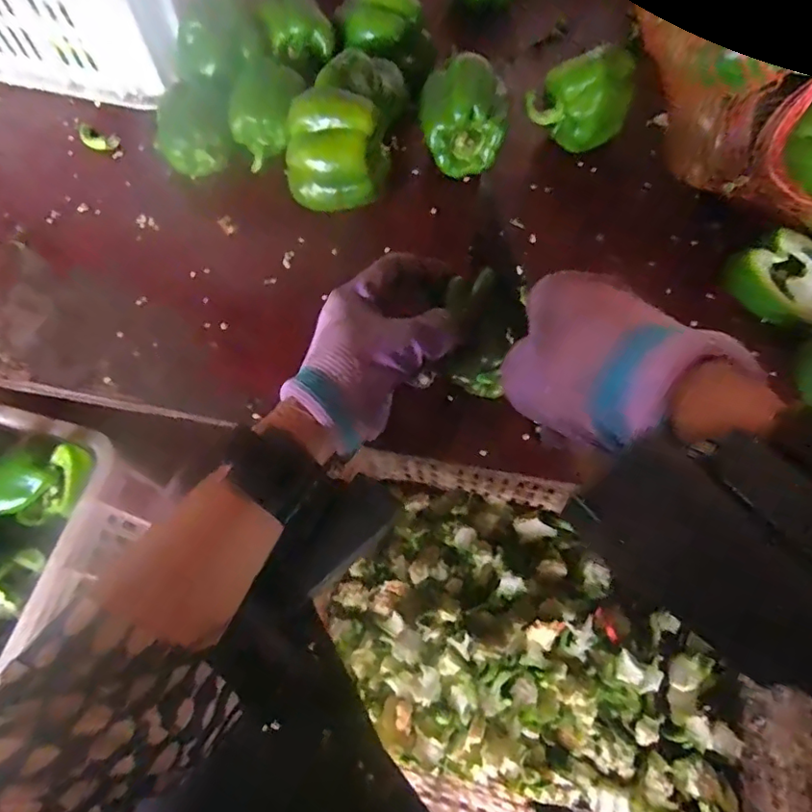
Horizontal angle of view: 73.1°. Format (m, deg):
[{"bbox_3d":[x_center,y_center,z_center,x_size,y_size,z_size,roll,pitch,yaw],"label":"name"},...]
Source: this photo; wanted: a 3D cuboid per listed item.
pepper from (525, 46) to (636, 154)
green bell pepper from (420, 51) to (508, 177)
[{"bbox_3d":[0.143,-0.251,0.454,0.080,0.066,0.064,19,66,12],"label":"pepper"},{"bbox_3d":[0.046,-0.227,0.445,0.069,0.073,0.067,4,64,6],"label":"green bell pepper"}]

